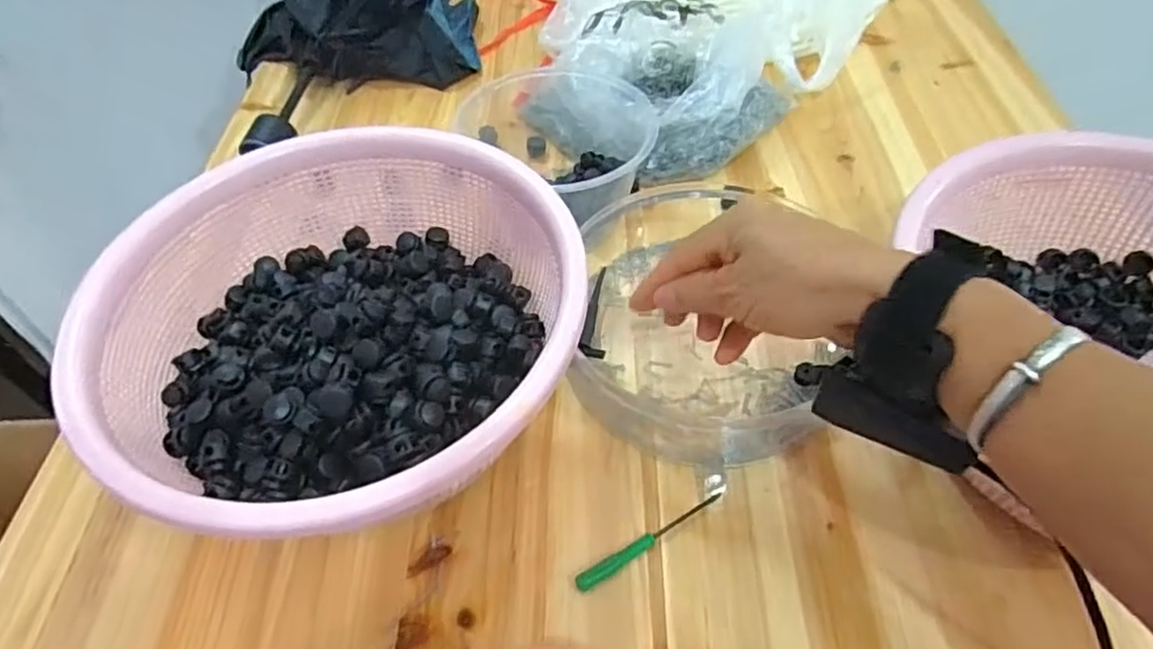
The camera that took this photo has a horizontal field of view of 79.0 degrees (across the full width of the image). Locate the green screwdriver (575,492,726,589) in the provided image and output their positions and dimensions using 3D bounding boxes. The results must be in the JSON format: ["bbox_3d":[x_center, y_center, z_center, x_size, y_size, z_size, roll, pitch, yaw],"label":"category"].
[{"bbox_3d":[0.043,0.121,0.393,0.098,0.011,0.009,-26,54,-18],"label":"green screwdriver"}]

